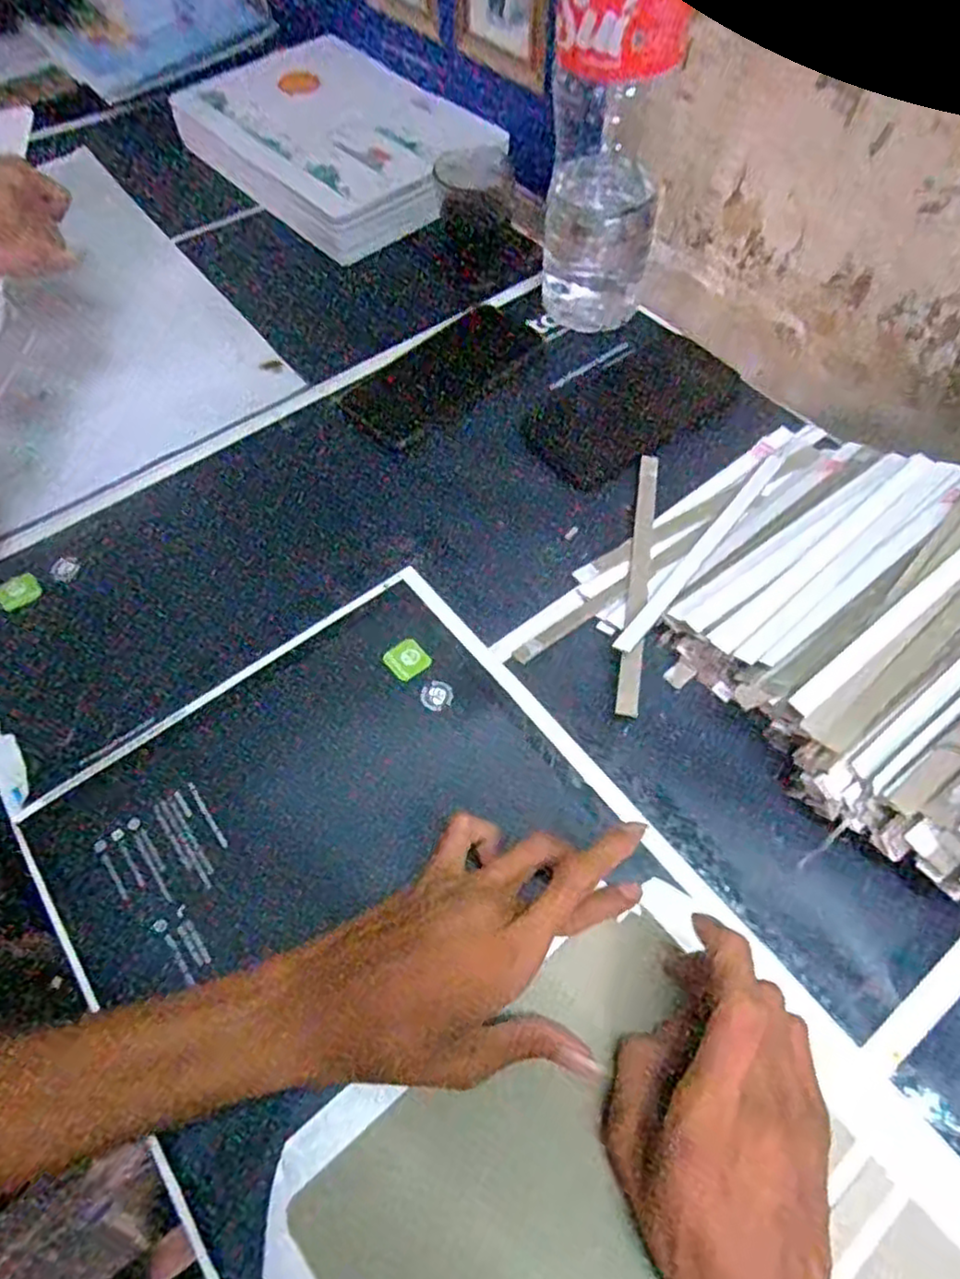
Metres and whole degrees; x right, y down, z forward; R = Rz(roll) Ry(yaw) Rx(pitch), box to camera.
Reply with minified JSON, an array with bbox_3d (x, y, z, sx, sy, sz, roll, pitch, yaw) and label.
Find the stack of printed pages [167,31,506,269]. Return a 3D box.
[{"bbox_3d":[-0.156,-0.516,0.722,0.220,0.053,0.354,-36,65,-18],"label":"stack of printed pages"}]

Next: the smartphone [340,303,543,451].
[{"bbox_3d":[-0.030,-0.223,0.576,0.169,0.009,0.074,-41,67,-19],"label":"smartphone"}]

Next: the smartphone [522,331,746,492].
[{"bbox_3d":[0.121,-0.189,0.566,0.165,0.007,0.093,-34,67,-8],"label":"smartphone"}]

